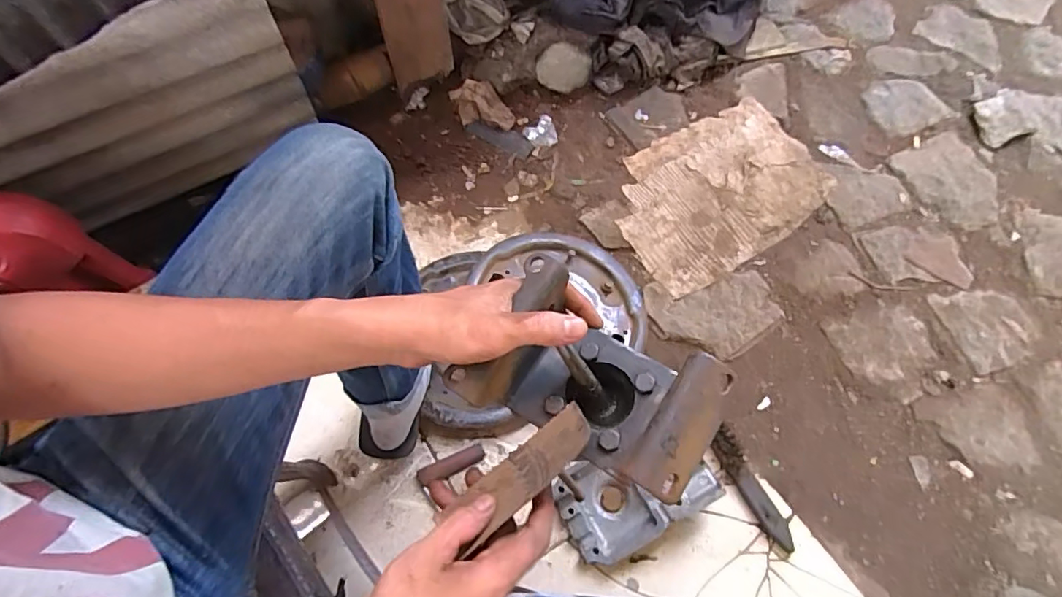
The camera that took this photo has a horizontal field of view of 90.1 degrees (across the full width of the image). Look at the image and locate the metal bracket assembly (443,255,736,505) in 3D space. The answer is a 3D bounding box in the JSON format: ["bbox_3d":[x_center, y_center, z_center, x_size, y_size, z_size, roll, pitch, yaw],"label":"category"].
[{"bbox_3d":[0.040,0.054,0.342,0.139,0.102,0.098,27,67,13],"label":"metal bracket assembly"}]

